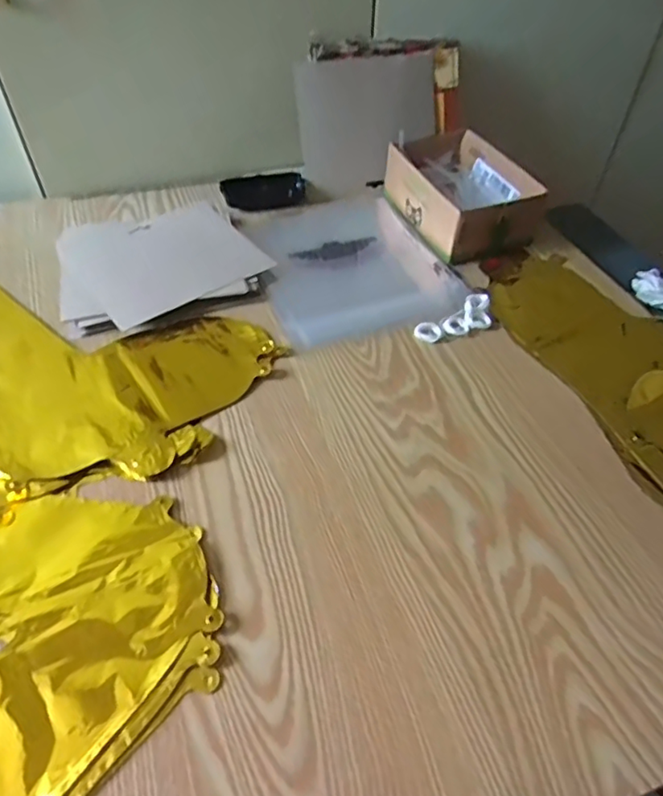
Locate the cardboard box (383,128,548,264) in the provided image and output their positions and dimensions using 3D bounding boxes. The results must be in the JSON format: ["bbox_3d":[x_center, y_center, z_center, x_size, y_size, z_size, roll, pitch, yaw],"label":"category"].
[{"bbox_3d":[0.162,-0.265,0.728,0.135,0.063,0.202,-14,50,-15],"label":"cardboard box"}]

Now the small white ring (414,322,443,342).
[{"bbox_3d":[0.101,-0.068,0.596,0.028,0.008,0.024,13,49,9],"label":"small white ring"}]

